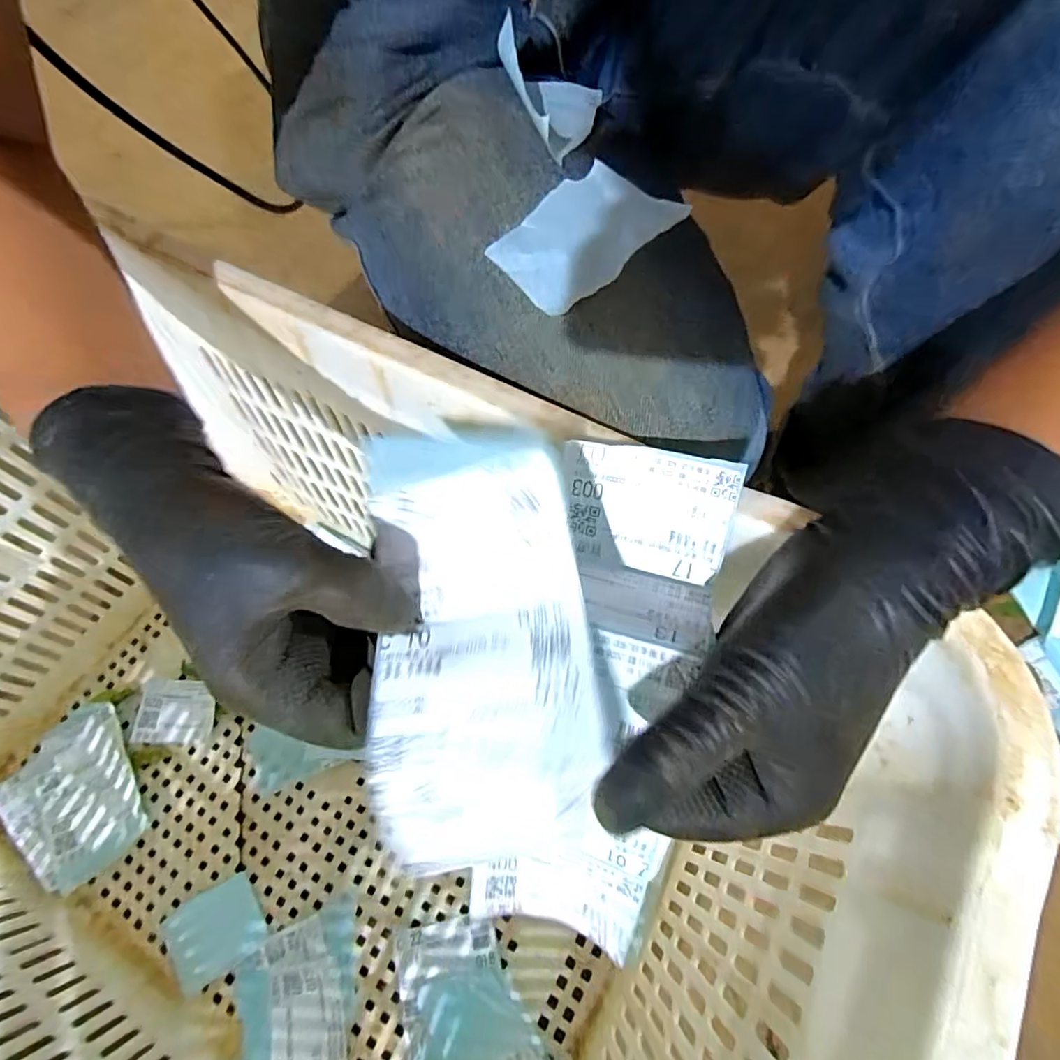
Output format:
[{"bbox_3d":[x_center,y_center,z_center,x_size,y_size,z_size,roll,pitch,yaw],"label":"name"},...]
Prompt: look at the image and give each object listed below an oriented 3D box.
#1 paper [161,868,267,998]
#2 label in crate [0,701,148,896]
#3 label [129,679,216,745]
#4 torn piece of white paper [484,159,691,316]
[{"bbox_3d":[-0.233,0.294,0.407,0.066,0.013,0.054,-30,67,-11],"label":"paper"},{"bbox_3d":[-0.368,0.214,0.449,0.097,0.015,0.126,-40,69,-16],"label":"label in crate"},{"bbox_3d":[-0.301,0.154,0.477,0.062,0.014,0.052,-1,64,2],"label":"label"},{"bbox_3d":[0.021,-0.130,0.249,0.069,0.023,0.055,-33,67,-13],"label":"torn piece of white paper"}]

